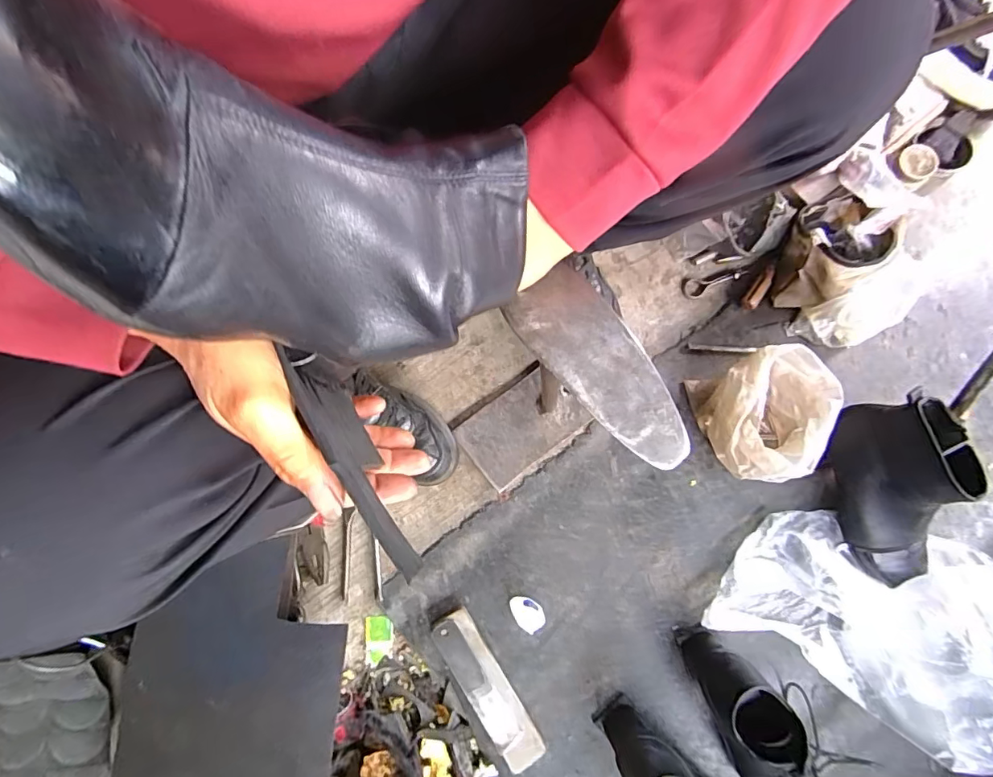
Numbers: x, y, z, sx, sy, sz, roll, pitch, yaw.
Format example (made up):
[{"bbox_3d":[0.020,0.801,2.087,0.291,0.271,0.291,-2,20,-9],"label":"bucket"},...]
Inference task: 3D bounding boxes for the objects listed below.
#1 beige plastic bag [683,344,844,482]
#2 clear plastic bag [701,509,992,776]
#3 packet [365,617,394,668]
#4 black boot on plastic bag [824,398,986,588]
[{"bbox_3d":[0.324,0.031,0.595,0.131,0.107,0.146,-14,79,-1],"label":"beige plastic bag"},{"bbox_3d":[0.454,0.260,0.554,0.345,0.122,0.222,26,81,6],"label":"clear plastic bag"},{"bbox_3d":[-0.146,0.313,0.615,0.034,0.004,0.055,-6,78,-2],"label":"packet"},{"bbox_3d":[0.455,0.120,0.566,0.082,0.162,0.208,-12,79,-1],"label":"black boot on plastic bag"}]

